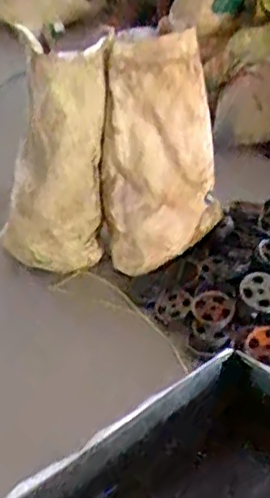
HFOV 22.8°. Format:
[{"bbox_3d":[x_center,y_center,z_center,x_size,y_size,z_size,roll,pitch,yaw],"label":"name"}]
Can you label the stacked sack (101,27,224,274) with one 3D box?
[{"bbox_3d":[0.065,-0.255,1.869,0.327,0.646,0.187,-9,39,-5],"label":"stacked sack"}]

